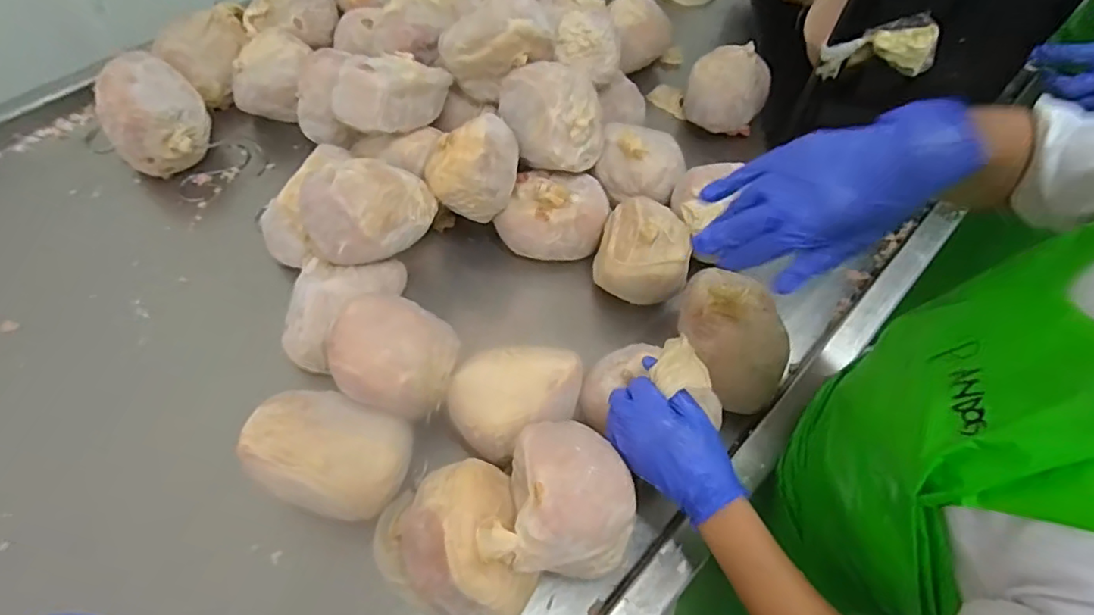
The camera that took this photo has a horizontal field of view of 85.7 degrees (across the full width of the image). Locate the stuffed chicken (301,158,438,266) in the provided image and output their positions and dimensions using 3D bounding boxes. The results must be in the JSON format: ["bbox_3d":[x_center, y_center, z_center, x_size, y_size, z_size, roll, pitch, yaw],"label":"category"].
[{"bbox_3d":[-0.188,-0.109,0.629,0.135,0.077,0.085,-25,62,-18],"label":"stuffed chicken"}]

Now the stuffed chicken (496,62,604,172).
[{"bbox_3d":[0.009,-0.240,0.727,0.118,0.101,0.127,-11,59,-10],"label":"stuffed chicken"}]

